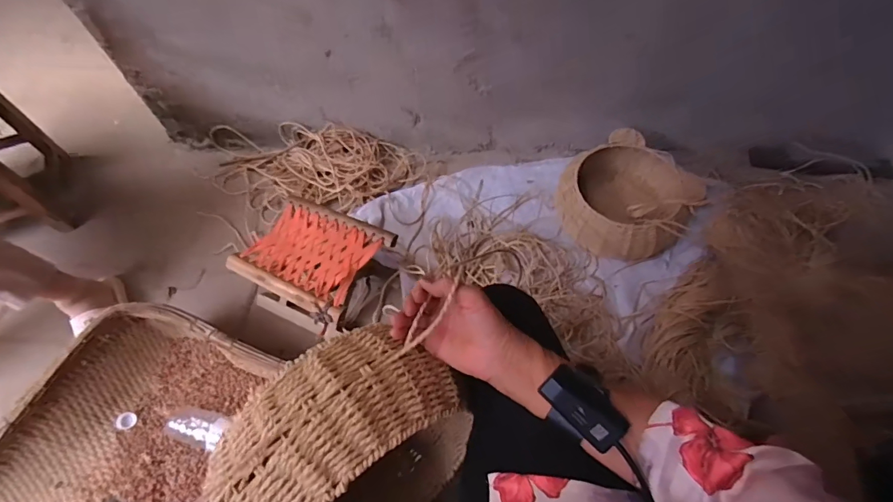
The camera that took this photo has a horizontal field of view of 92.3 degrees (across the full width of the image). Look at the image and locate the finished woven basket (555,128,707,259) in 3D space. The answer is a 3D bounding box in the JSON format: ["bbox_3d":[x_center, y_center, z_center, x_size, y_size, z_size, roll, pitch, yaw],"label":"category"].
[{"bbox_3d":[0.463,-0.128,1.117,0.307,0.185,0.332,-1,57,2],"label":"finished woven basket"}]

